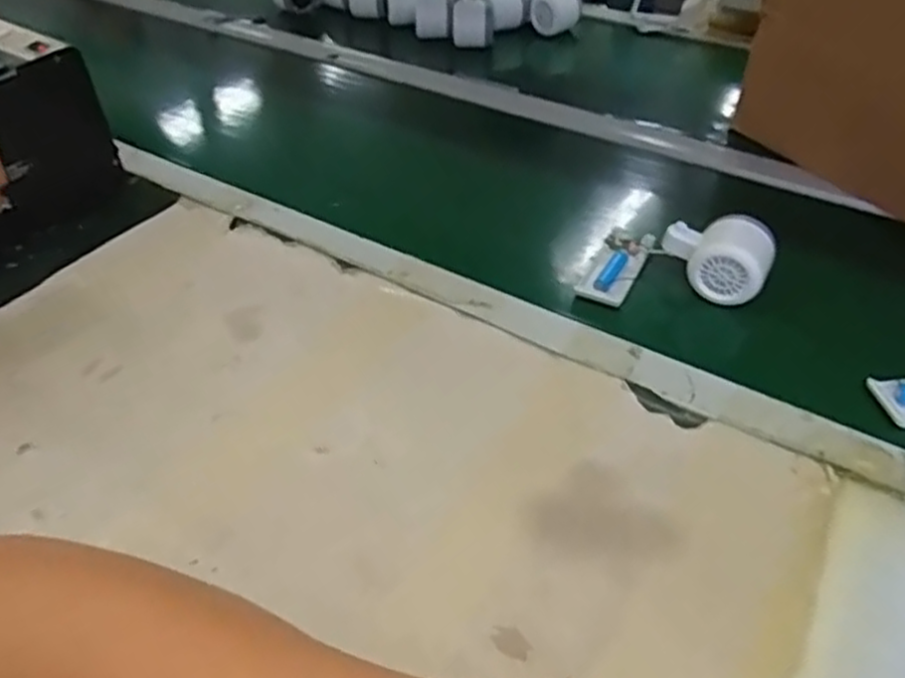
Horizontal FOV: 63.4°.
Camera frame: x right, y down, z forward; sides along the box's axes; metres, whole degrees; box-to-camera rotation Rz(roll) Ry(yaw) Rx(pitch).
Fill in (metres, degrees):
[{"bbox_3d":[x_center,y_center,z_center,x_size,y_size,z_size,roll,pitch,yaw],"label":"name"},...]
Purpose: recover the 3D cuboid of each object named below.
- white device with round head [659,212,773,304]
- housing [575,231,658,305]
[{"bbox_3d":[0.216,-0.066,0.603,0.087,0.055,0.052,15,45,17],"label":"white device with round head"},{"bbox_3d":[0.143,-0.063,0.636,0.040,0.015,0.097,19,49,22],"label":"housing"}]

